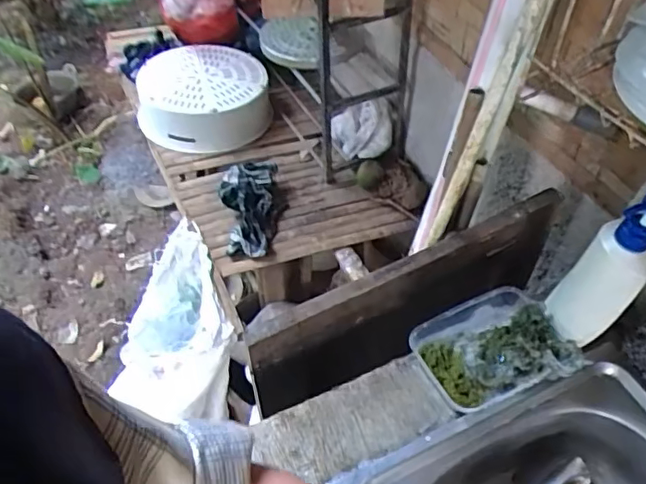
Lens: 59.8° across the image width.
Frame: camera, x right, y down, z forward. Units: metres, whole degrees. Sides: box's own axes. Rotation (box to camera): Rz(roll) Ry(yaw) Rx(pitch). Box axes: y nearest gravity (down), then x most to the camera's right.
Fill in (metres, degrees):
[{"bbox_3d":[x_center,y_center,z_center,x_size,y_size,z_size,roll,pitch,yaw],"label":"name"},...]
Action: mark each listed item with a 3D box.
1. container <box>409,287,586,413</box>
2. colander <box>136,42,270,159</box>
[{"bbox_3d":[0.202,0.128,0.676,0.170,0.056,0.126,-15,52,-15],"label":"container"},{"bbox_3d":[-0.293,-0.360,1.359,0.305,0.101,0.344,-7,51,-8],"label":"colander"}]

